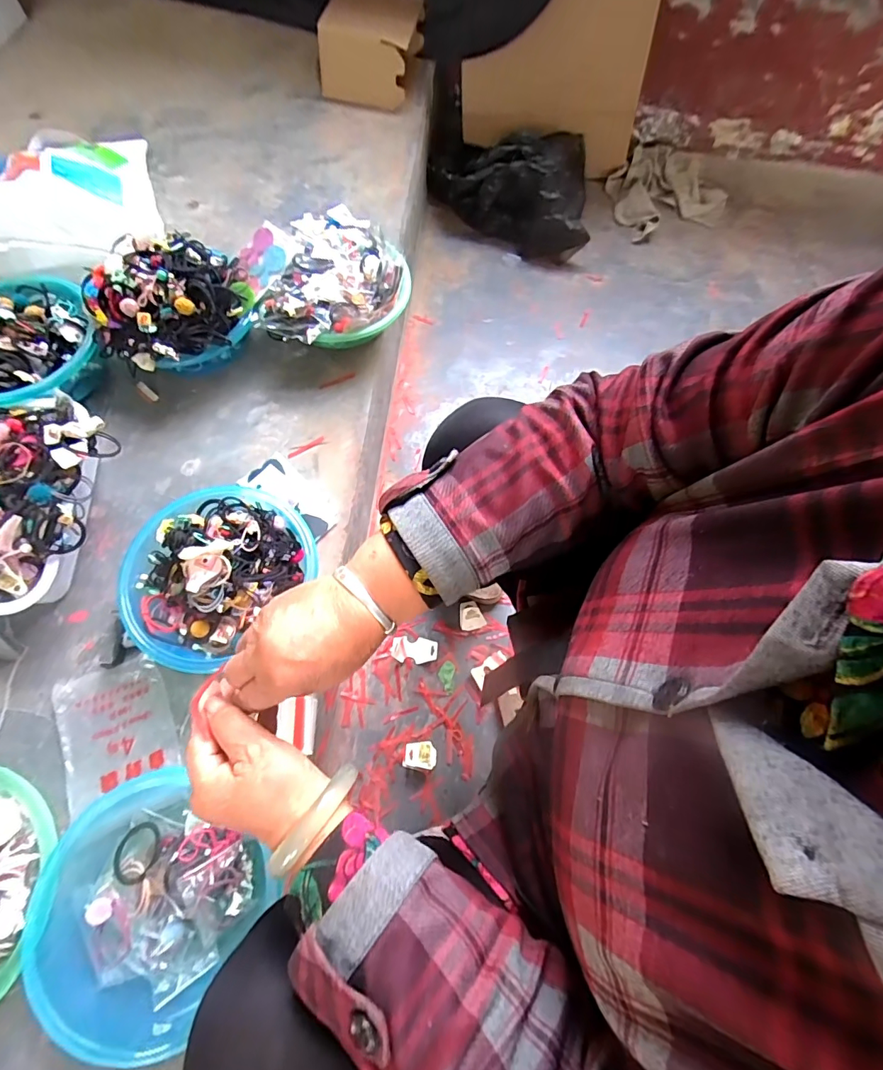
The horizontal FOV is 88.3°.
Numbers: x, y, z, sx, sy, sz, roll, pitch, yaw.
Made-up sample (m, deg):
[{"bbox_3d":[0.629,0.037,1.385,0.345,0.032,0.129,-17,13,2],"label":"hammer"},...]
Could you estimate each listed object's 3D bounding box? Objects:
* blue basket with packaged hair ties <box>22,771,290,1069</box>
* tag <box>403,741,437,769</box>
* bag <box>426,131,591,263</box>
[{"bbox_3d":[-0.289,0.367,0.457,0.202,0.072,0.180,40,72,12],"label":"blue basket with packaged hair ties"},{"bbox_3d":[-0.032,0.342,0.709,0.050,0.007,0.038,14,46,-7],"label":"tag"},{"bbox_3d":[0.162,-0.848,1.114,0.394,0.166,0.261,9,69,1],"label":"bag"}]

